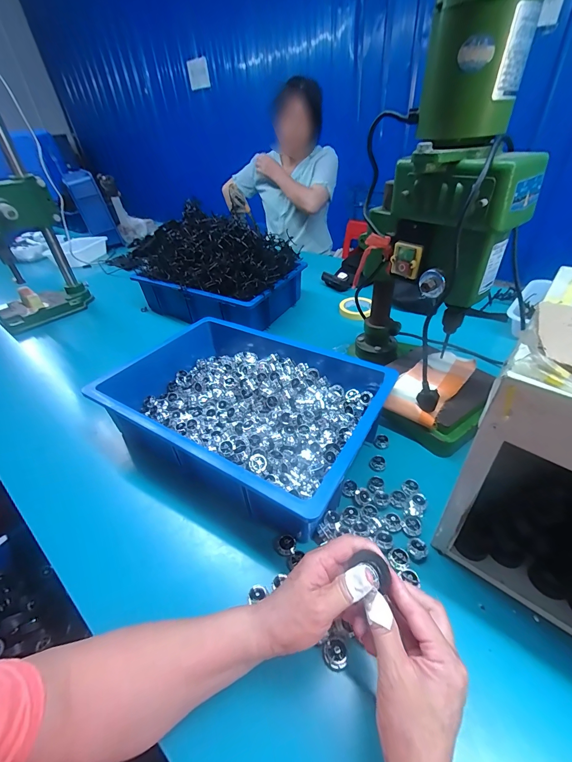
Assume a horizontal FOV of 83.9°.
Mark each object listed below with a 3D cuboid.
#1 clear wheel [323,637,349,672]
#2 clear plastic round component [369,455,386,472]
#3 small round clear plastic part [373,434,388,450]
[{"bbox_3d":[0.050,0.273,0.318,0.023,0.007,0.025,-3,39,2],"label":"clear wheel"},{"bbox_3d":[0.144,0.129,0.498,0.023,0.017,0.018,13,42,20],"label":"clear plastic round component"},{"bbox_3d":[0.159,0.102,0.531,0.022,0.013,0.020,-3,39,2],"label":"small round clear plastic part"}]

